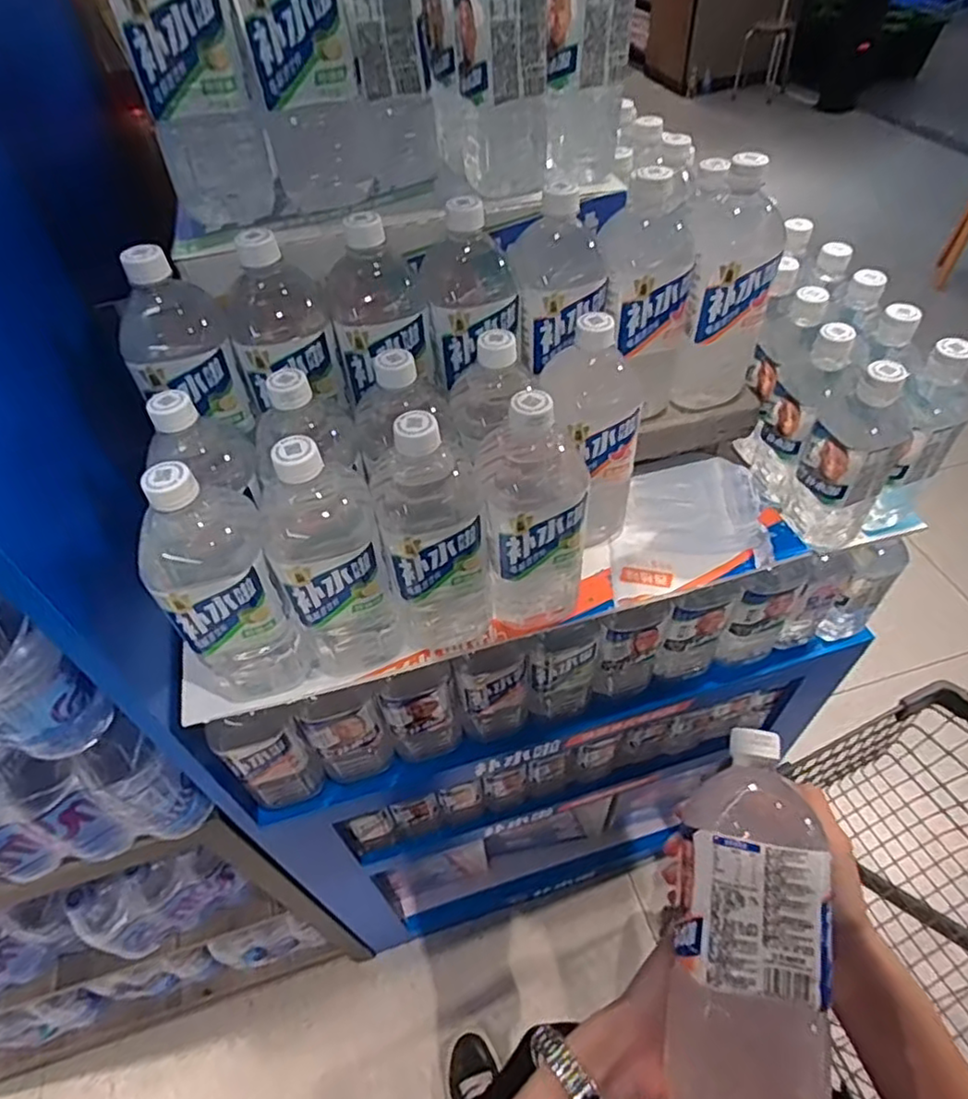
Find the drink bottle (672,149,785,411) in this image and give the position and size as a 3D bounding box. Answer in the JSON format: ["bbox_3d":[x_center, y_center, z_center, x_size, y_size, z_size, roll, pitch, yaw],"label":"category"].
[{"bbox_3d":[0.232,-0.250,0.603,0.086,0.220,0.100,10,51,13],"label":"drink bottle"}]

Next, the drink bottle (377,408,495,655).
[{"bbox_3d":[-0.037,-0.006,0.501,0.076,0.229,0.070,-10,50,-5],"label":"drink bottle"}]

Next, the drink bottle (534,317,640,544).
[{"bbox_3d":[0.097,-0.099,0.567,0.069,0.223,0.066,-16,50,-9],"label":"drink bottle"}]

